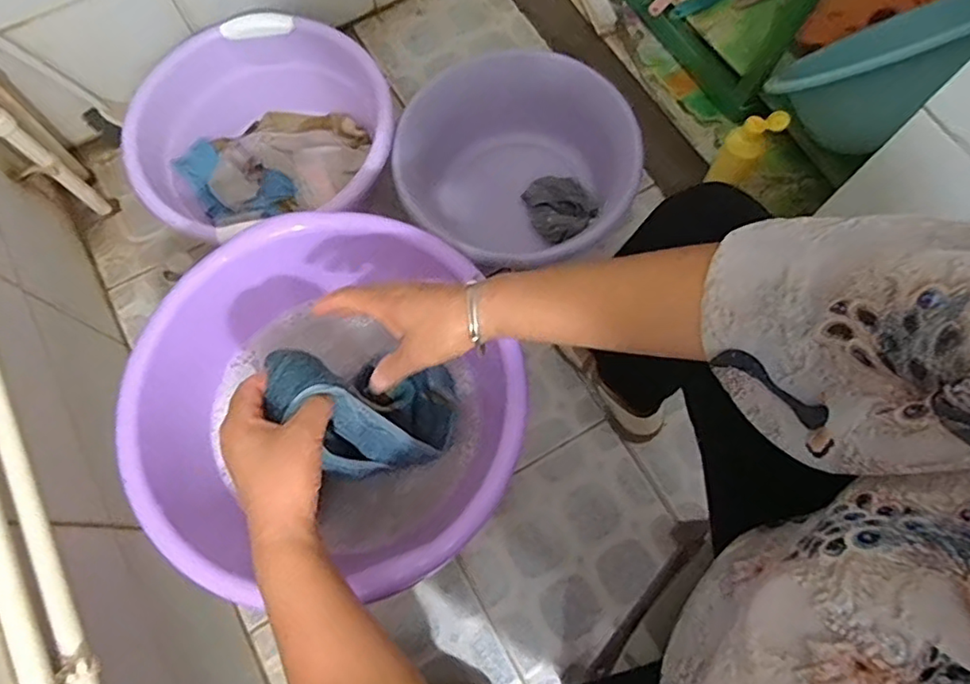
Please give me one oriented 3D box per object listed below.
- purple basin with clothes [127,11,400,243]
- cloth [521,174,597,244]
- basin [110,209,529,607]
[{"bbox_3d":[-0.343,-0.323,1.005,0.369,0.193,0.358,0,72,0],"label":"purple basin with clothes"},{"bbox_3d":[0.123,-0.220,0.998,0.098,0.041,0.126,-31,75,-9],"label":"cloth"},{"bbox_3d":[-0.142,0.063,0.618,0.351,0.131,0.355,0,72,0],"label":"basin"}]

